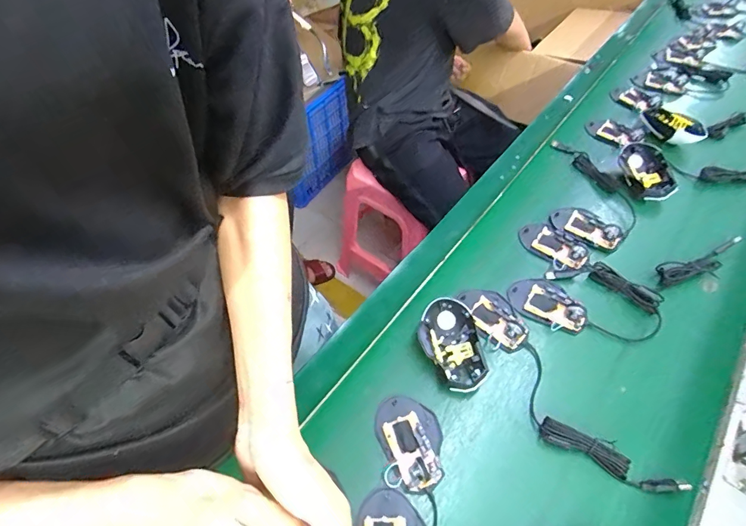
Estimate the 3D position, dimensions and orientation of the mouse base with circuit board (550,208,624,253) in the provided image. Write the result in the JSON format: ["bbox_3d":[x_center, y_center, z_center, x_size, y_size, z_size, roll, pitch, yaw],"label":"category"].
[{"bbox_3d":[0.345,-0.057,0.683,0.066,0.020,0.108,-37,61,-25],"label":"mouse base with circuit board"}]

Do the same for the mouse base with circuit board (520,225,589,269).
[{"bbox_3d":[0.287,-0.030,0.666,0.059,0.020,0.107,-37,61,-25],"label":"mouse base with circuit board"}]

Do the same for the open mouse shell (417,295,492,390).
[{"bbox_3d":[0.103,0.111,0.557,0.075,0.046,0.119,-6,53,-5],"label":"open mouse shell"}]

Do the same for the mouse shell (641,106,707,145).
[{"bbox_3d":[0.575,-0.268,0.804,0.058,0.030,0.127,-23,56,-17],"label":"mouse shell"}]

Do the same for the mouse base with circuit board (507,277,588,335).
[{"bbox_3d":[0.254,0.055,0.605,0.109,0.020,0.072,32,59,22],"label":"mouse base with circuit board"}]

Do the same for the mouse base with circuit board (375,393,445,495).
[{"bbox_3d":[0.047,0.208,0.501,0.073,0.021,0.111,-26,53,-15],"label":"mouse base with circuit board"}]

